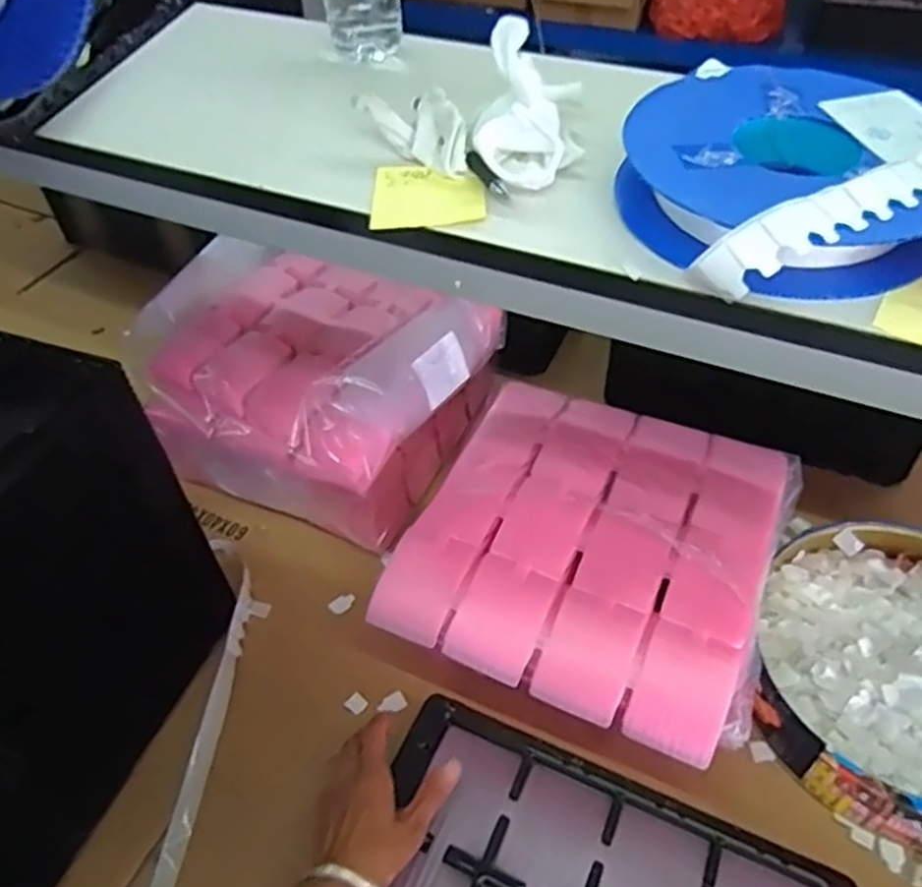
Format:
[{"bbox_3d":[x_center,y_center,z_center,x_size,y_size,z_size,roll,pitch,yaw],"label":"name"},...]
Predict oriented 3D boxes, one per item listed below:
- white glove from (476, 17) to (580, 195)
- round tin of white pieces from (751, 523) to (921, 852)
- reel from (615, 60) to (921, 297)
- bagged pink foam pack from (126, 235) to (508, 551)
[{"bbox_3d":[0.049,-0.234,0.514,0.074,0.066,0.112,2,48,3],"label":"white glove"},{"bbox_3d":[0.442,0.218,0.710,0.293,0.061,0.303,-1,48,1],"label":"round tin of white pieces"},{"bbox_3d":[0.204,-0.171,0.471,0.192,0.055,0.201,-1,48,1],"label":"reel"},{"bbox_3d":[-0.183,-0.073,0.921,0.372,0.207,0.294,18,51,18],"label":"bagged pink foam pack"}]

